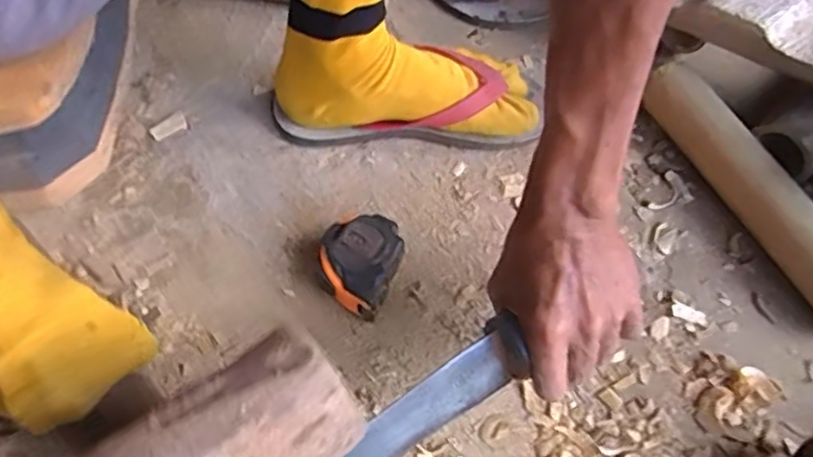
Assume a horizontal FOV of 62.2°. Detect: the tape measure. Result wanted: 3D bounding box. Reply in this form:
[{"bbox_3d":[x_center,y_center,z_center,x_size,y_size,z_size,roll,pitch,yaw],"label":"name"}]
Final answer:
[{"bbox_3d":[-0.034,0.024,0.501,0.059,0.036,0.073,23,60,12],"label":"tape measure"}]

